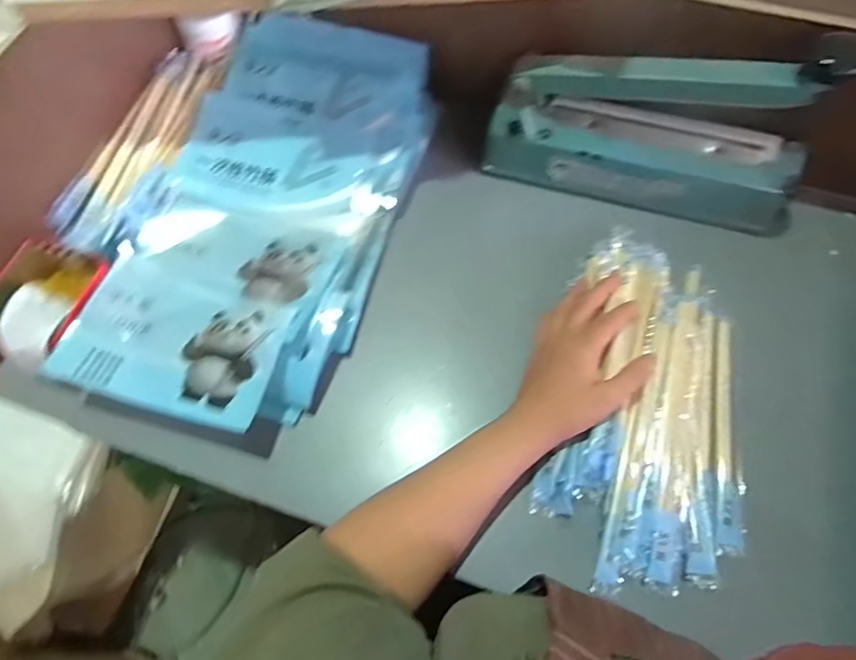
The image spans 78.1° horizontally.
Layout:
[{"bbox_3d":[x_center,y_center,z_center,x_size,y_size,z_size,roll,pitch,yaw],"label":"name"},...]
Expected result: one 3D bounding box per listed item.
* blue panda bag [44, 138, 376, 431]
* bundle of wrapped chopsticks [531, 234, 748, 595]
[{"bbox_3d":[-0.201,-0.071,0.513,0.209,0.026,0.299,18,68,11],"label":"blue panda bag"},{"bbox_3d":[0.204,0.059,0.470,0.177,0.043,0.317,11,69,8],"label":"bundle of wrapped chopsticks"}]

